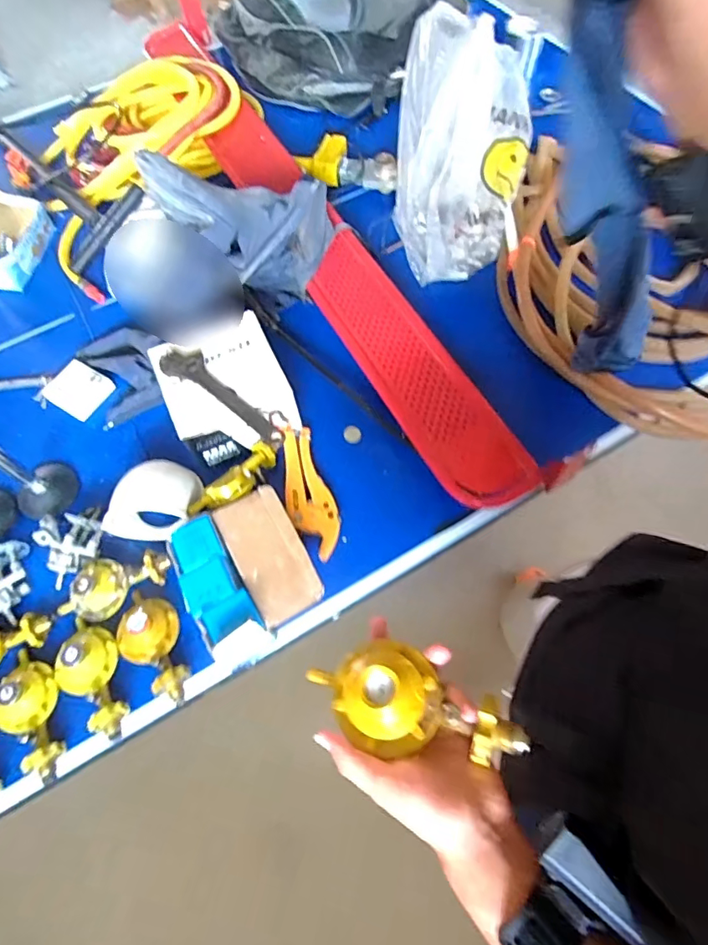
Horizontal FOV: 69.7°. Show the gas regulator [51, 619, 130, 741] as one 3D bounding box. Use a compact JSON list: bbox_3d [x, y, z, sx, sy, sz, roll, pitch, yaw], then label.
[{"bbox_3d":[-0.345,0.265,0.673,0.081,0.048,0.153,-41,68,-15],"label":"gas regulator"}]

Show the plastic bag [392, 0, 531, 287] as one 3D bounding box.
[{"bbox_3d":[0.194,-0.576,0.924,0.237,0.250,0.380,8,65,8],"label":"plastic bag"}]

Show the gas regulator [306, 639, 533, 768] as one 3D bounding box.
[{"bbox_3d":[0.045,0.175,0.388,0.167,0.047,0.076,12,66,15],"label":"gas regulator"}]

